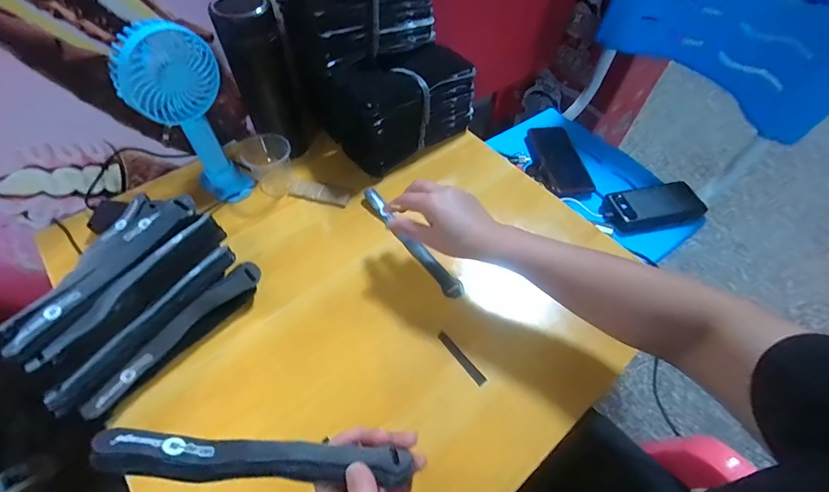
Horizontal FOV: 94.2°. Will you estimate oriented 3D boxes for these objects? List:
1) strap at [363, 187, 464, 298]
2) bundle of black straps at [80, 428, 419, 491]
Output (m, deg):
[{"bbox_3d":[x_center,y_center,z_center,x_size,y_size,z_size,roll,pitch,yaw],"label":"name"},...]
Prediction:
[{"bbox_3d":[-0.007,-0.009,0.519,0.024,0.007,0.200,-33,67,-21],"label":"strap"},{"bbox_3d":[-0.099,0.144,0.259,0.196,0.016,0.025,11,56,-13],"label":"bundle of black straps"}]

